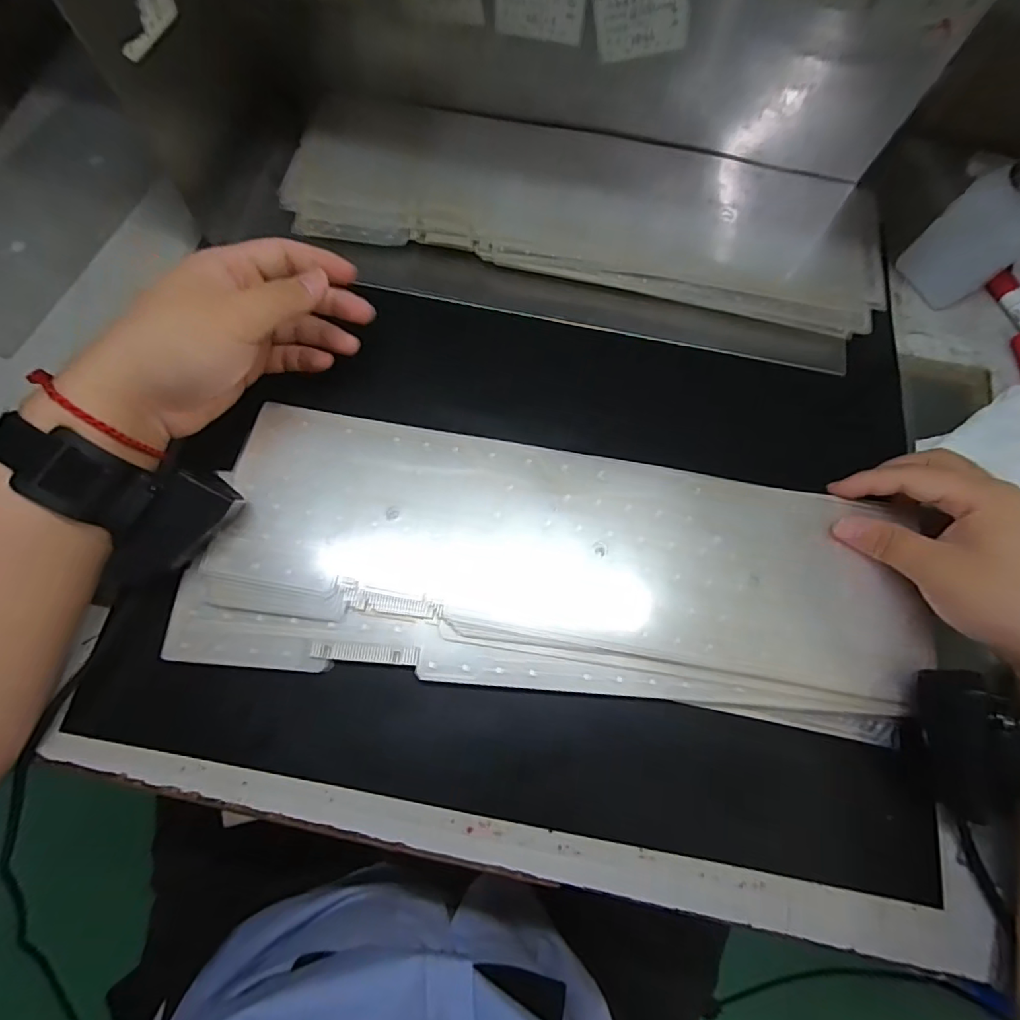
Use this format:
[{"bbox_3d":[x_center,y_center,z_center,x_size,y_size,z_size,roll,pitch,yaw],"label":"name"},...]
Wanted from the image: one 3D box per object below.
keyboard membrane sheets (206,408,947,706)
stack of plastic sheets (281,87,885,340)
[{"bbox_3d":[0.035,0.022,0.308,0.399,0.010,0.123,9,72,0],"label":"keyboard membrane sheets"},{"bbox_3d":[0.056,-0.235,0.394,0.444,0.014,0.153,12,70,1],"label":"stack of plastic sheets"}]

